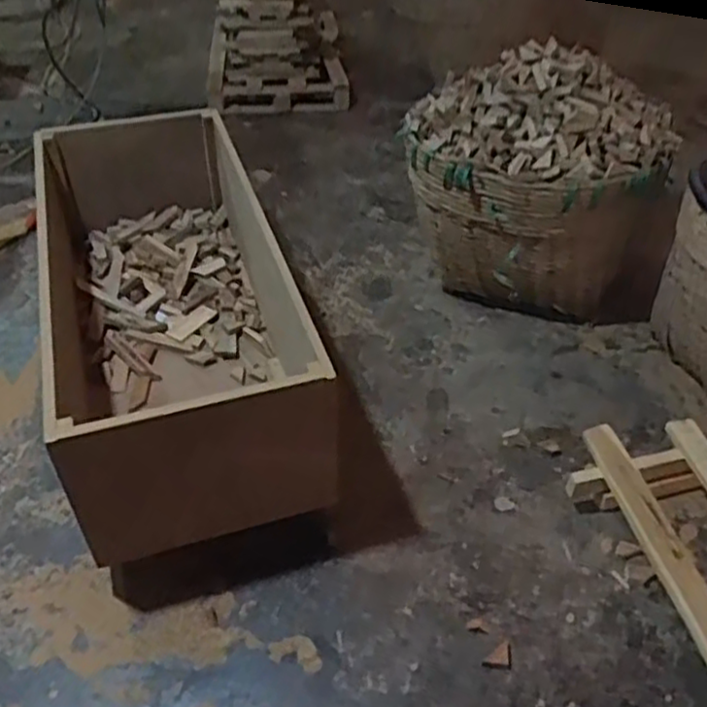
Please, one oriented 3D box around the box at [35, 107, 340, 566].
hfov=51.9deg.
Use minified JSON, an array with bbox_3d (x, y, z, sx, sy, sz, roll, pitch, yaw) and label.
[{"bbox_3d":[-0.444,-0.112,1.762,0.542,0.503,1.022,-11,43,-17],"label":"box"}]

